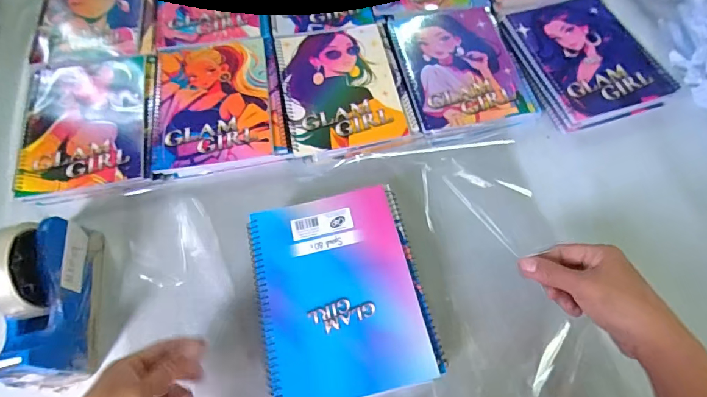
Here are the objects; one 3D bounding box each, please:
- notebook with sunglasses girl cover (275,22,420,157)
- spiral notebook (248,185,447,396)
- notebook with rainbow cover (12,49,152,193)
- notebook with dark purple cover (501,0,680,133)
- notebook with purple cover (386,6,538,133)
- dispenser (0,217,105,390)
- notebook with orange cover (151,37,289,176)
[{"bbox_3d":[-0.014,-0.155,0.552,0.157,0.013,0.194,-10,66,-5],"label":"notebook with sunglasses girl cover"},{"bbox_3d":[-0.013,0.088,0.403,0.154,0.014,0.194,-12,66,-5],"label":"spiral notebook"},{"bbox_3d":[-0.337,-0.110,0.535,0.153,0.008,0.215,-8,66,-6],"label":"notebook with rainbow cover"},{"bbox_3d":[0.320,-0.200,0.569,0.182,0.017,0.205,-17,67,-7],"label":"notebook with dark purple cover"},{"bbox_3d":[0.143,-0.186,0.563,0.151,0.013,0.195,-11,66,-5],"label":"notebook with purple cover"},{"bbox_3d":[-0.305,0.101,0.414,0.056,0.126,0.158,-9,66,-4],"label":"dispenser"},{"bbox_3d":[-0.179,-0.132,0.543,0.162,0.007,0.196,-8,66,-4],"label":"notebook with orange cover"}]

